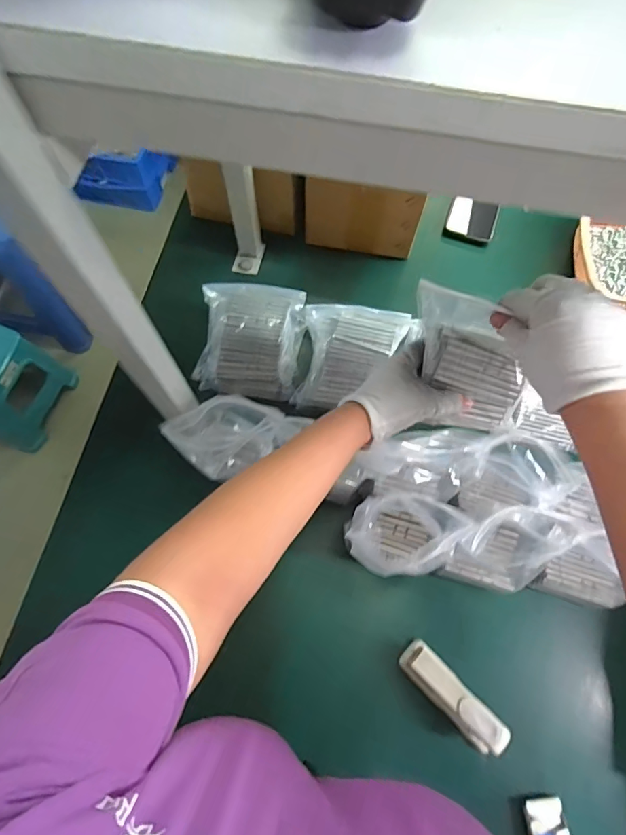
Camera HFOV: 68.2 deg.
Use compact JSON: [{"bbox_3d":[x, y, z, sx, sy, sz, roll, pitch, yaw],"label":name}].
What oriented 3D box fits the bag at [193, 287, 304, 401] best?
[{"bbox_3d":[-0.085,-0.111,0.641,0.139,0.051,0.160,5,68,1],"label":"bag"}]

